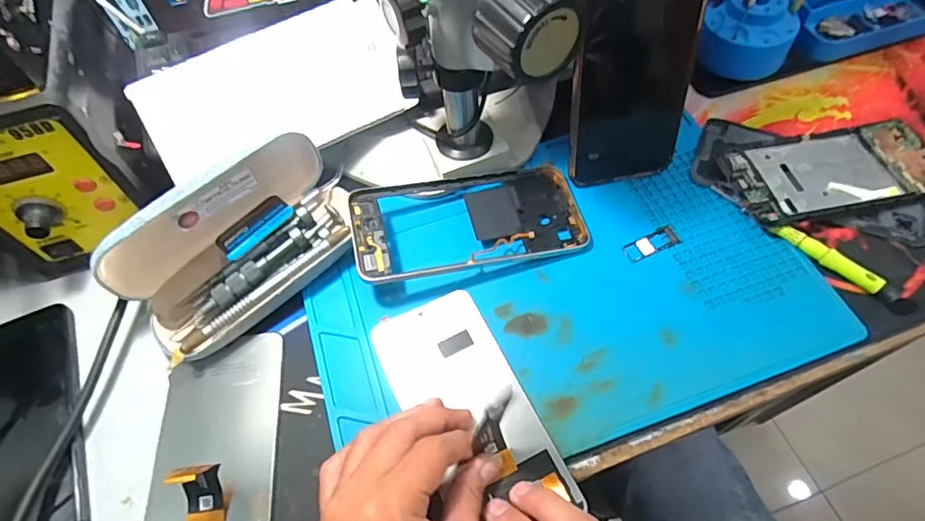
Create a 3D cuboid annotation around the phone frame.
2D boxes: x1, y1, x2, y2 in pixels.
[{"bbox_3d":[0.004,-0.028,0.379,0.166,0.008,0.077,-9,62,-12],"label":"phone frame"}]

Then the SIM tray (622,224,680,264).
[{"bbox_3d":[0.136,-0.013,0.375,0.042,0.004,0.016,-23,61,-9],"label":"SIM tray"}]

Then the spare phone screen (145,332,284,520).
[{"bbox_3d":[-0.149,0.118,0.306,0.072,0.020,0.156,-8,60,-1],"label":"spare phone screen"}]

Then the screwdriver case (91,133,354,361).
[{"bbox_3d":[-0.149,-0.013,0.353,0.158,0.074,0.086,-41,65,-18],"label":"screwdriver case"}]

